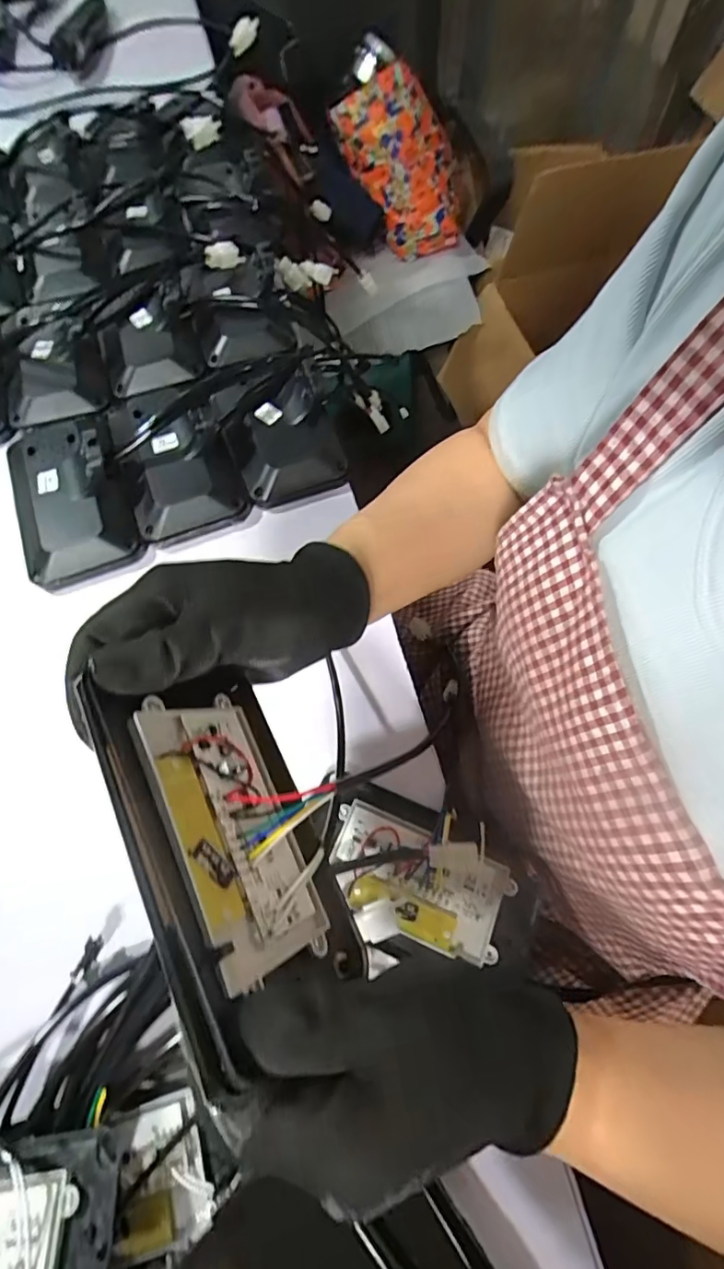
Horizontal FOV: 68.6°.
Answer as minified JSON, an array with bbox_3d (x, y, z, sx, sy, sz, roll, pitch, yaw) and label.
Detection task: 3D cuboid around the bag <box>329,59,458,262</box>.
[{"bbox_3d":[0.083,-0.839,0.961,0.165,0.282,0.064,-34,46,16],"label":"bag"}]

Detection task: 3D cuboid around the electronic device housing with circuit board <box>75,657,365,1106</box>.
[{"bbox_3d":[-0.050,0.082,0.219,0.019,0.094,0.137,-38,68,26],"label":"electronic device housing with circuit board"}]

